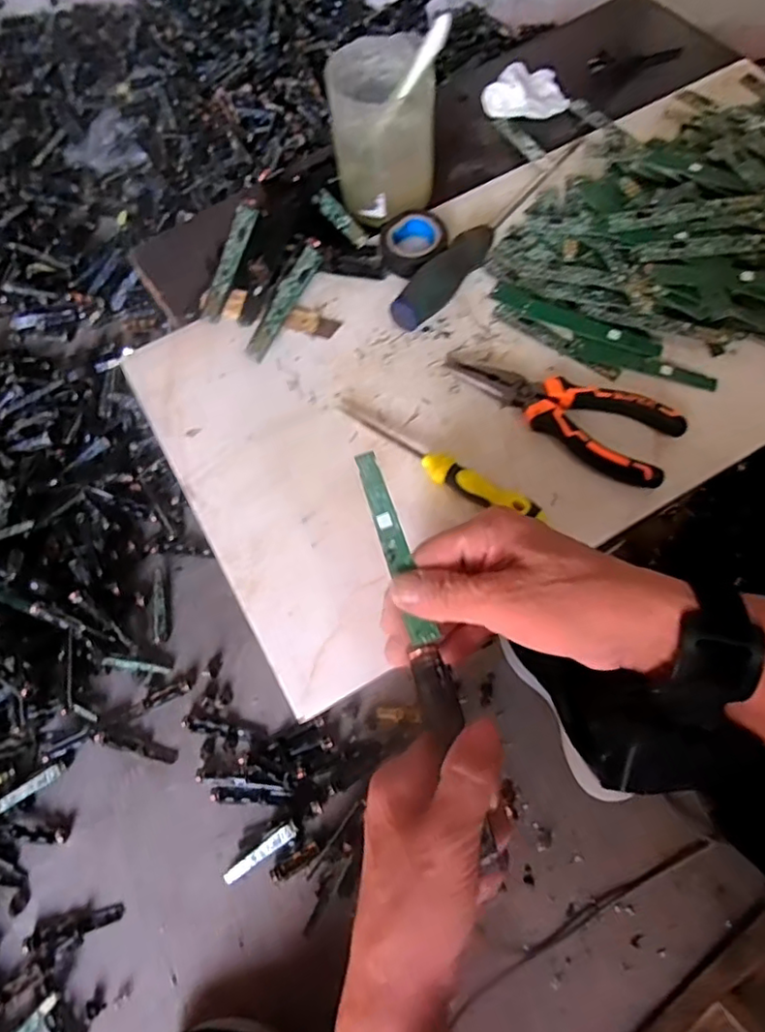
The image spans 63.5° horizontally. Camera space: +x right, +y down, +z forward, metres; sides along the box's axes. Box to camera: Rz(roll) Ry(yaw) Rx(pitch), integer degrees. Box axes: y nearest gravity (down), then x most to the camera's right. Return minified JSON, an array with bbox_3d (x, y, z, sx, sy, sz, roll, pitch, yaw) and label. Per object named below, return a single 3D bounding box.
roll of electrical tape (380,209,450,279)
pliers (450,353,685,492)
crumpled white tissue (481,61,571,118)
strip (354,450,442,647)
[{"bbox_3d":[0.024,-0.210,0.473,0.053,0.018,0.044,-37,69,-13],"label":"roll of electrical tape"},{"bbox_3d":[0.116,-0.071,0.416,0.158,0.015,0.055,23,69,13],"label":"pliers"},{"bbox_3d":[0.127,-0.380,0.549,0.073,0.023,0.050,1,66,3],"label":"crumpled white tissue"},{"bbox_3d":[0.007,0.017,0.305,0.012,0.005,0.099,-19,98,-6],"label":"strip"}]

